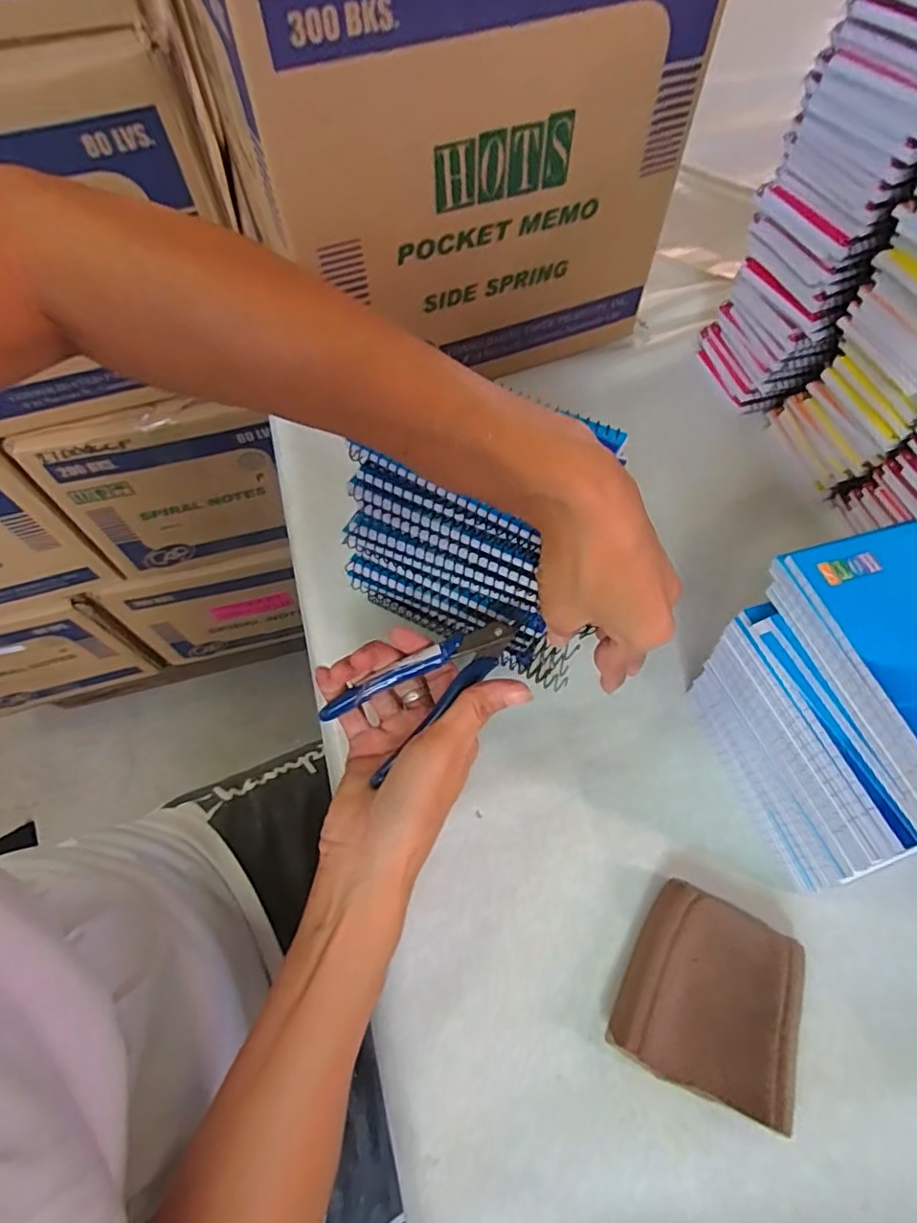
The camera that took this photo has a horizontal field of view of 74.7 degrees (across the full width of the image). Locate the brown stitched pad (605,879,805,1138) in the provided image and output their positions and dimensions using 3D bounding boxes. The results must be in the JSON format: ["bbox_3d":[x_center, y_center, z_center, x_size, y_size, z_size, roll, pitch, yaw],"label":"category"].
[{"bbox_3d":[0.132,0.201,0.315,0.086,0.025,0.087,23,65,13],"label":"brown stitched pad"}]

